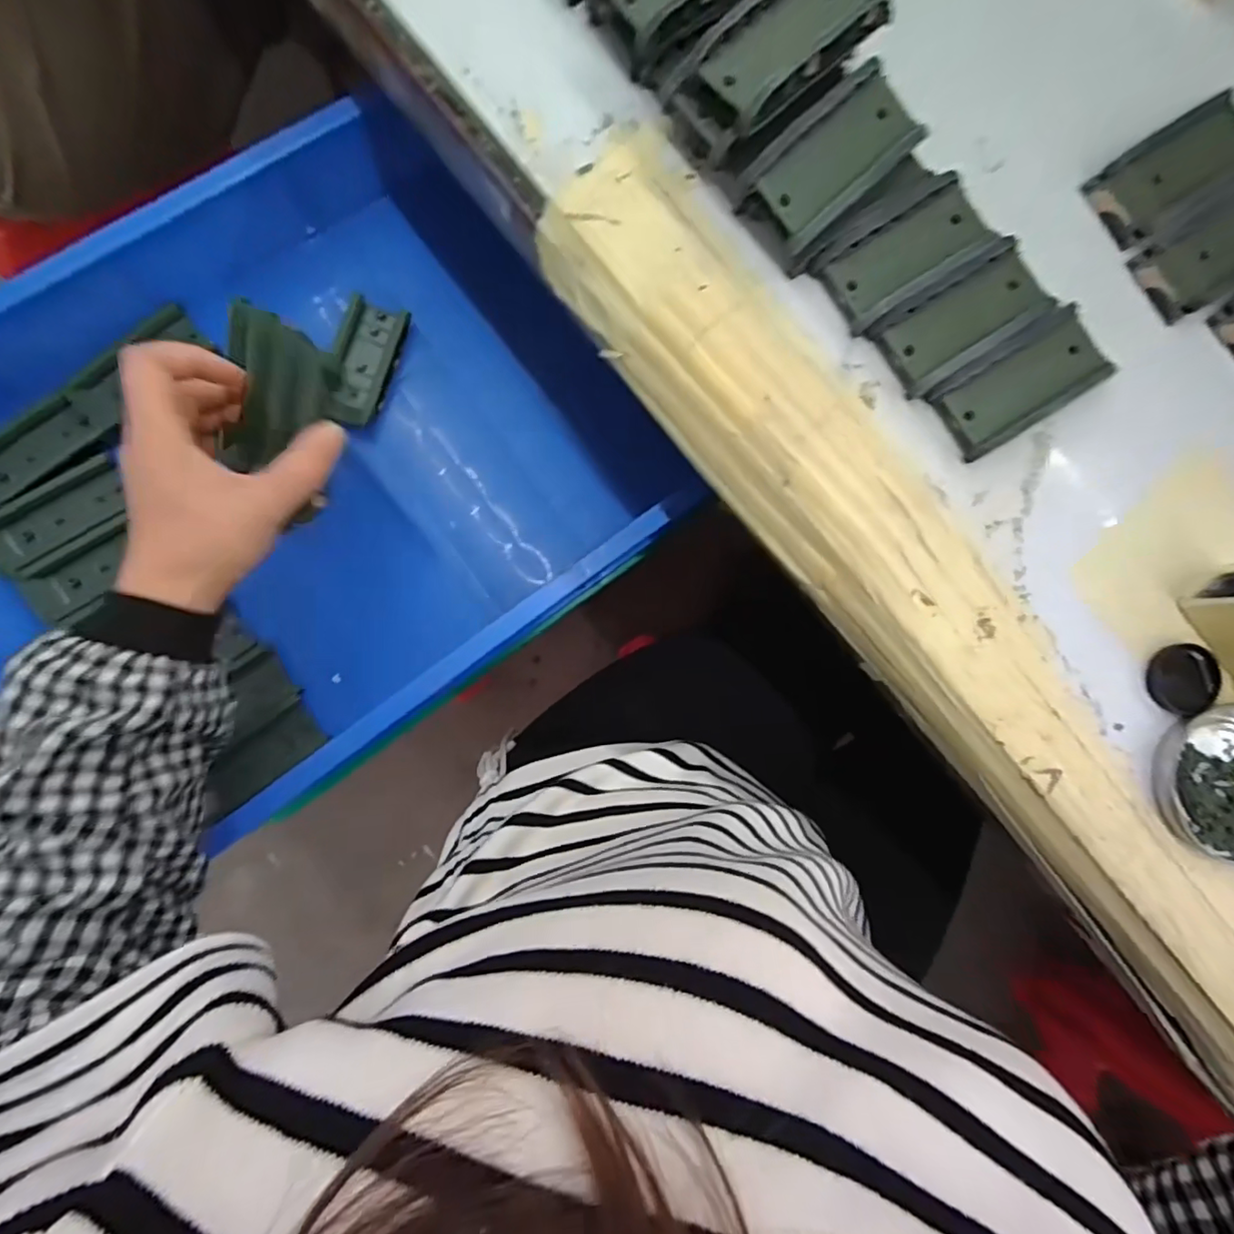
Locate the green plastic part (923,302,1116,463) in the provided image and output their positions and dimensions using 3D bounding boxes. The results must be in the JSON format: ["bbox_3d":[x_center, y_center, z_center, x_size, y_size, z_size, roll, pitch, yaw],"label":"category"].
[{"bbox_3d":[0.208,-0.120,0.292,0.087,0.017,0.040,-33,90,-3],"label":"green plastic part"}]

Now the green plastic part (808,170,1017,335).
[{"bbox_3d":[0.151,-0.185,0.290,0.088,0.015,0.048,-34,90,-3],"label":"green plastic part"}]

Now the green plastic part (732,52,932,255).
[{"bbox_3d":[0.105,-0.223,0.282,0.086,0.029,0.044,-42,91,-3],"label":"green plastic part"}]

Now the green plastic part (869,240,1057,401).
[{"bbox_3d":[0.178,-0.152,0.292,0.087,0.013,0.042,-33,90,-3],"label":"green plastic part"}]

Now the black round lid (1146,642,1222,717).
[{"bbox_3d":[0.295,0.032,0.296,0.033,0.005,0.037,27,87,-2],"label":"black round lid"}]

